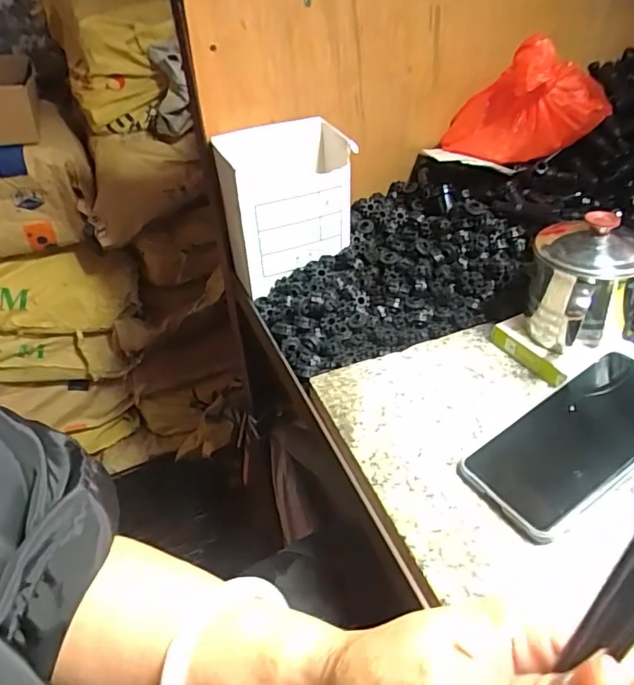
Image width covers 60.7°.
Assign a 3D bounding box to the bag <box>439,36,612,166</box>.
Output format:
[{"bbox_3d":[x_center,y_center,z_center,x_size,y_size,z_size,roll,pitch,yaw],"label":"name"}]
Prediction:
[{"bbox_3d":[0.219,-0.254,0.564,0.126,0.107,0.112,-20,41,-19],"label":"bag"}]

